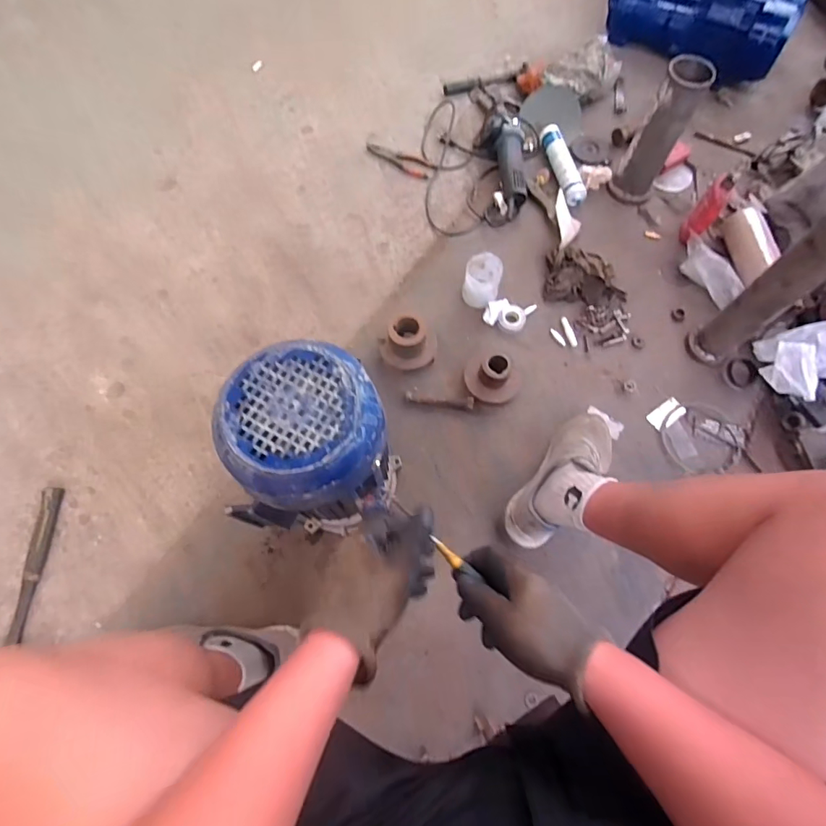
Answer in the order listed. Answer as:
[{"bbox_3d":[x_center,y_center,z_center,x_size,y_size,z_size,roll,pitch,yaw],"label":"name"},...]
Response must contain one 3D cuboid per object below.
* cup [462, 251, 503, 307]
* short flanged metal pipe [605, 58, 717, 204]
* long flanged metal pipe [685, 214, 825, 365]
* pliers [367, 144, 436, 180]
[{"bbox_3d":[0.157,-0.293,1.066,0.082,0.093,0.100,7,70,2],"label":"cup"},{"bbox_3d":[0.573,-0.644,1.098,0.105,0.282,0.113,33,73,11],"label":"short flanged metal pipe"},{"bbox_3d":[0.665,-0.228,0.846,0.073,0.463,0.087,-32,74,-11],"label":"long flanged metal pipe"},{"bbox_3d":[-0.039,-0.693,1.276,0.203,0.010,0.070,32,73,10],"label":"pliers"}]

